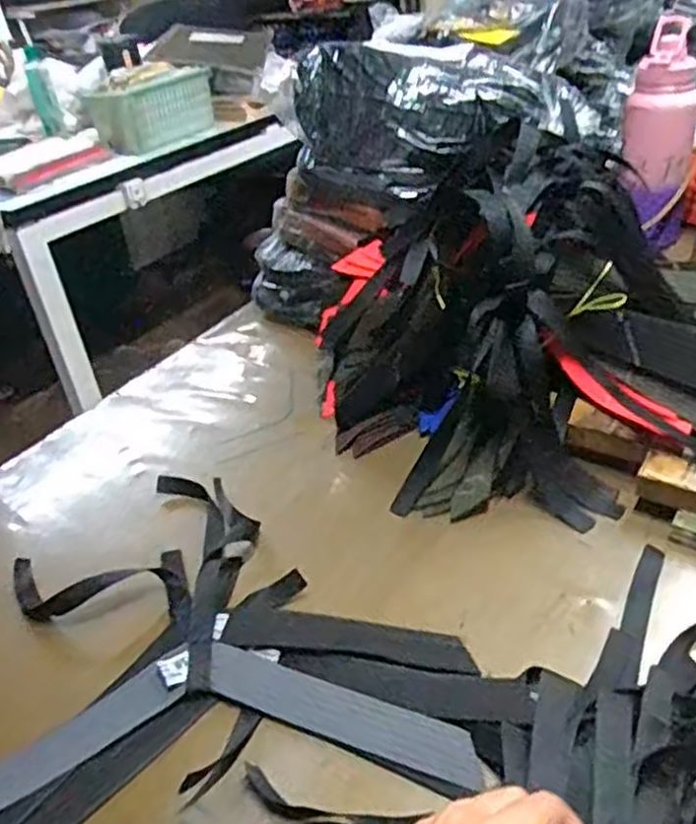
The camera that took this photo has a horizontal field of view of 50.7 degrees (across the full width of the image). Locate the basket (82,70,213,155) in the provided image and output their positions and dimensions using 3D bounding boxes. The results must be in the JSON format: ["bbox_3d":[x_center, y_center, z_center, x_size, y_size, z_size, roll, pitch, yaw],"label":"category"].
[{"bbox_3d":[-0.433,-0.674,1.628,0.156,0.134,0.262,10,38,25],"label":"basket"}]

